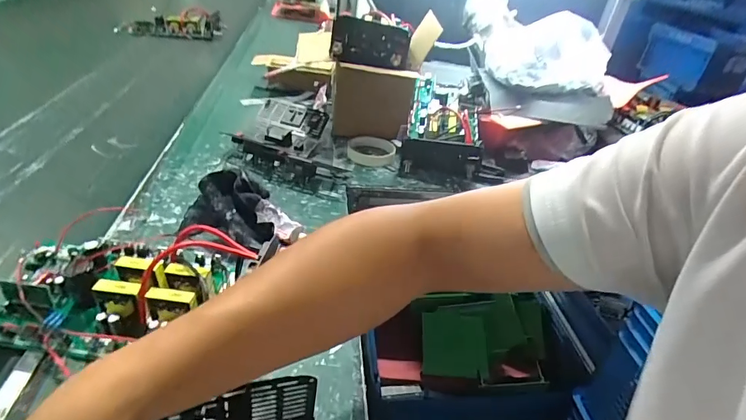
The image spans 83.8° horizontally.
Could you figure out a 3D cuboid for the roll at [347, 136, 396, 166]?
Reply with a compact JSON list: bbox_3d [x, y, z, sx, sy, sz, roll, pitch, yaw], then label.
[{"bbox_3d":[-0.004,-0.104,0.738,0.084,0.022,0.084,10,33,1],"label":"roll"}]

